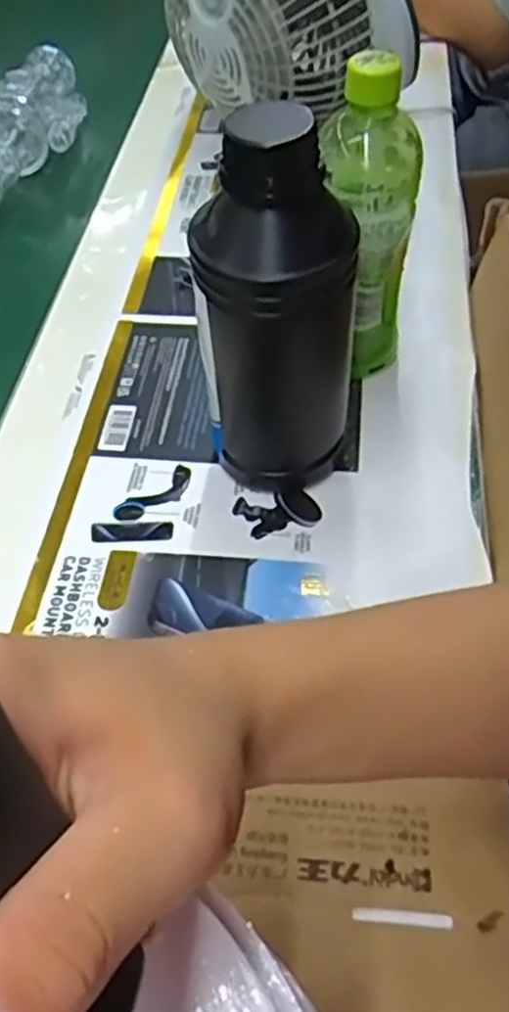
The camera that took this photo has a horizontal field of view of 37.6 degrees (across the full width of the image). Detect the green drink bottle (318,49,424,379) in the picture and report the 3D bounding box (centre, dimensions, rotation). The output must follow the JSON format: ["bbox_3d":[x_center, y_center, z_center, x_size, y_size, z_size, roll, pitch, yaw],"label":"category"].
[{"bbox_3d":[0.074,-0.181,0.485,0.061,0.203,0.057,-2,51,3],"label":"green drink bottle"}]

